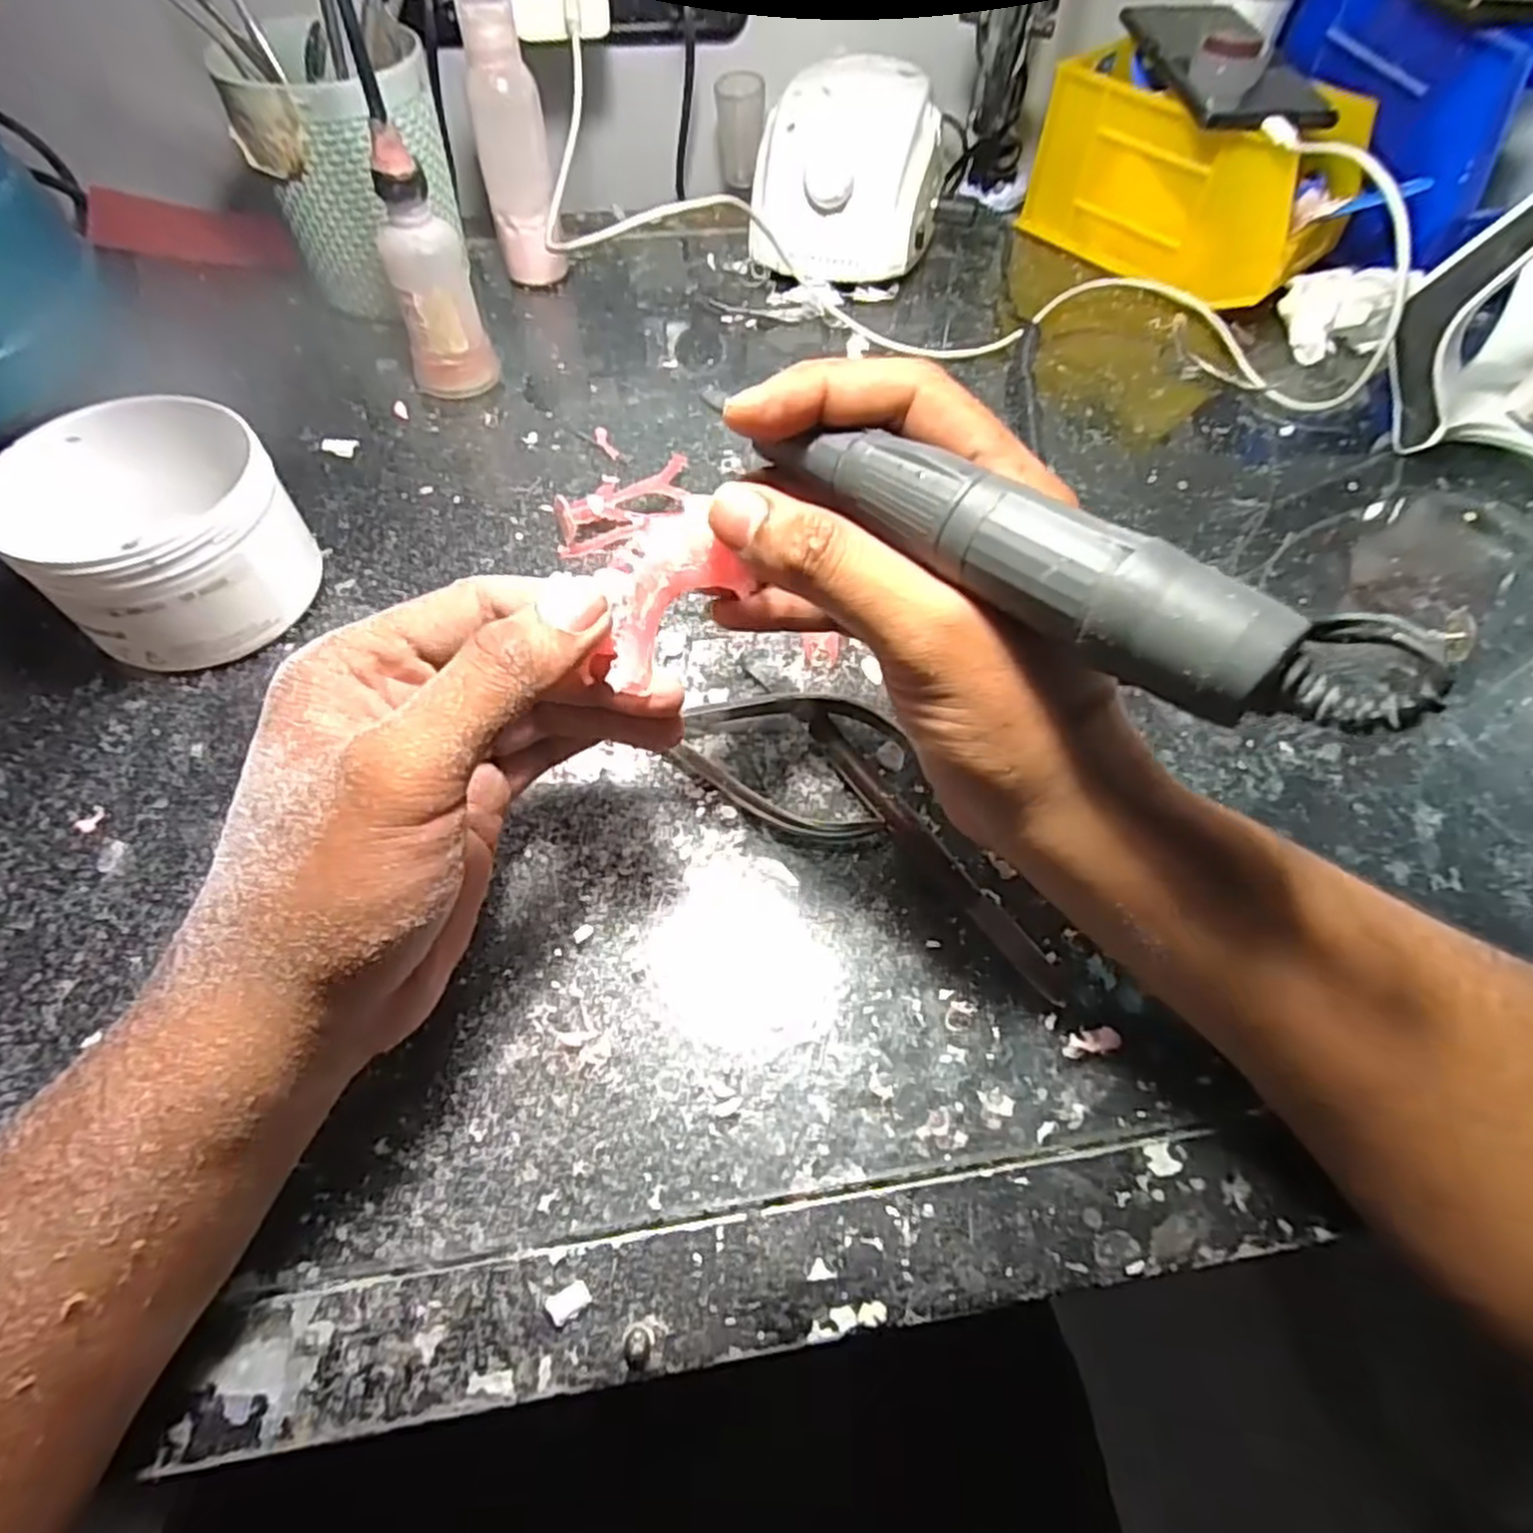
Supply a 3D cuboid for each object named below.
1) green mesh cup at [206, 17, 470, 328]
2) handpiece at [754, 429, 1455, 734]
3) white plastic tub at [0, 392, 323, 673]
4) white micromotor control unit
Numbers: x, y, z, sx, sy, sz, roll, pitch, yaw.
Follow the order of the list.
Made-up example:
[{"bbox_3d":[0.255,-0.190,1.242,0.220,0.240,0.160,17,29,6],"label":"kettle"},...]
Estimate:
[{"bbox_3d":[-0.216,-0.309,0.407,0.098,0.125,0.079,4,58,0],"label":"green mesh cup"},{"bbox_3d":[0.059,-0.047,0.177,0.156,0.023,0.026,35,63,28],"label":"handpiece"},{"bbox_3d":[-0.233,-0.092,0.308,0.107,0.063,0.098,1,58,-2],"label":"white plastic tub"},{"bbox_3d":[0.052,-0.357,0.471,0.103,0.079,0.124,11,58,5],"label":"white micromotor control unit"}]

